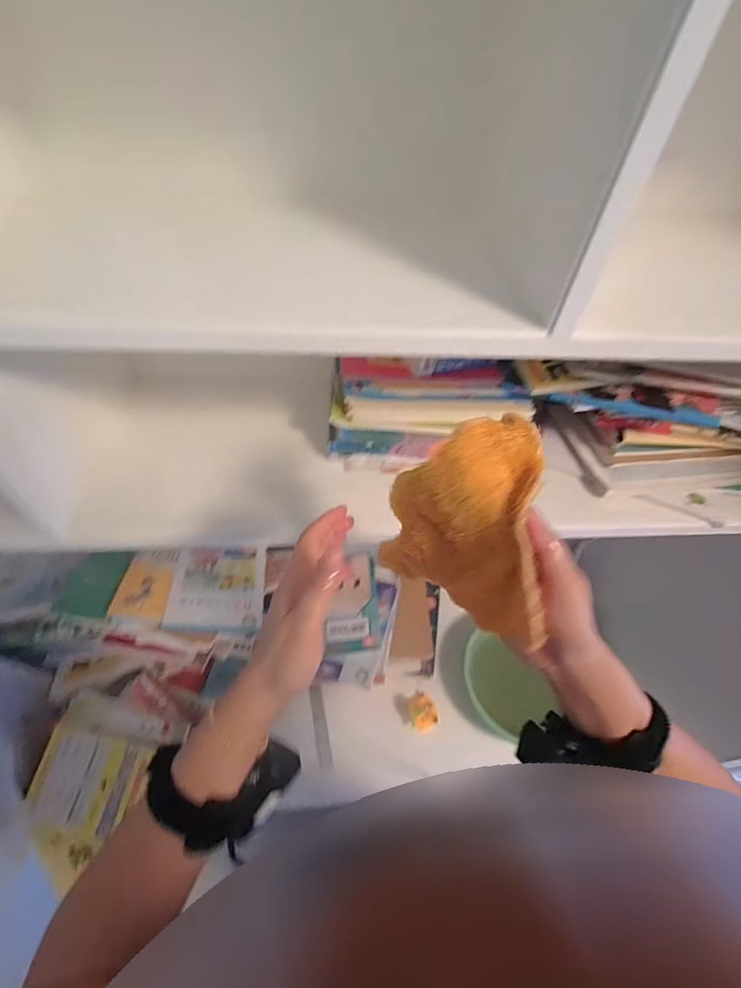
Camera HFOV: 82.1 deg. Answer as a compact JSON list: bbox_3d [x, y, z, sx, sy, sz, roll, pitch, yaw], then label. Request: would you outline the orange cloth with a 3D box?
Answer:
[{"bbox_3d":[0.063,0.025,0.319,0.035,0.145,0.129,-14,6,-44],"label":"orange cloth"}]

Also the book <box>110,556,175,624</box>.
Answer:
[{"bbox_3d":[-0.447,0.188,0.843,0.092,0.008,0.137,6,43,-13],"label":"book"}]

